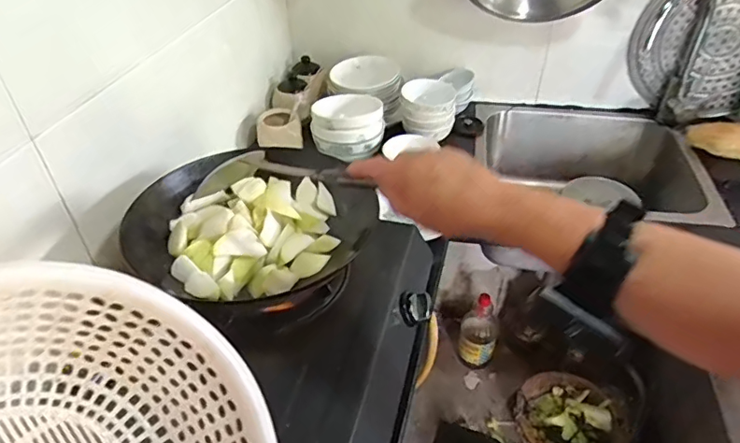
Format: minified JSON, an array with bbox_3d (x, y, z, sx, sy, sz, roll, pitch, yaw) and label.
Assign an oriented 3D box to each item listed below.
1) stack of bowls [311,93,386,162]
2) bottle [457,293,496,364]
[{"bbox_3d":[-0.045,-0.198,1.095,0.145,0.084,0.126,-6,41,-5],"label":"stack of bowls"},{"bbox_3d":[0.336,0.330,1.652,0.111,0.326,0.086,11,42,14],"label":"bottle"}]

